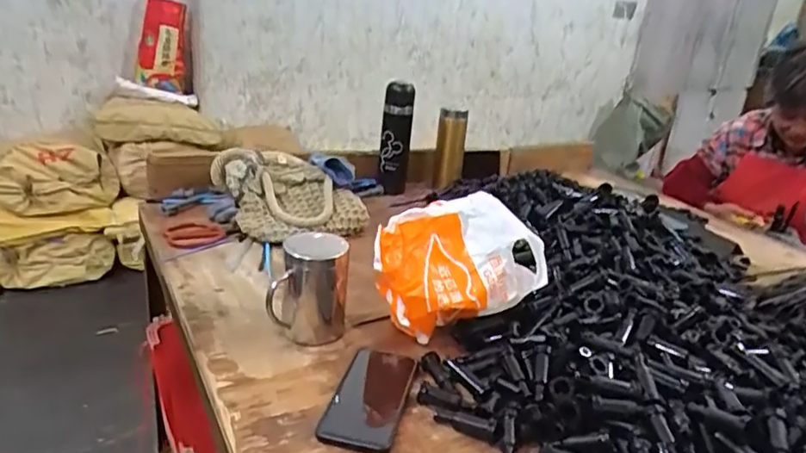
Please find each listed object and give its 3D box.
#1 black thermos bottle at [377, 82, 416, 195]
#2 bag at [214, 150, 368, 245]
[{"bbox_3d":[-0.017,-0.180,1.285,0.064,0.240,0.077,7,21,2],"label":"black thermos bottle"},{"bbox_3d":[-0.199,-0.054,1.063,0.215,0.115,0.197,-12,27,-36],"label":"bag"}]

